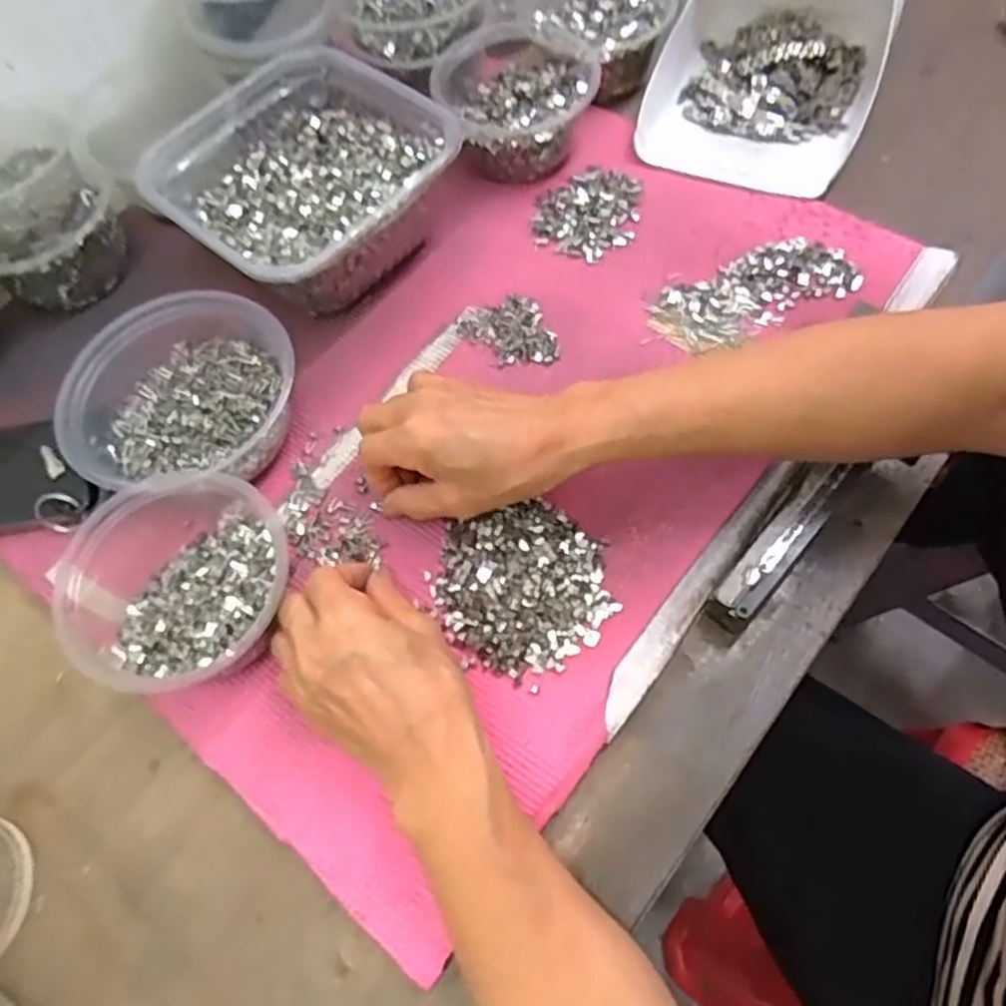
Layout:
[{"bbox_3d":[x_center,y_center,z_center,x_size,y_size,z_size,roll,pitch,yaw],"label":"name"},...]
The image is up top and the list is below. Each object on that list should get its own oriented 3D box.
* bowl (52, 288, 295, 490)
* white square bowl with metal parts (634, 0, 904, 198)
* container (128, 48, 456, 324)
[{"bbox_3d":[-0.200,-0.065,0.454,0.141,0.067,0.134,0,65,6],"label":"bowl"},{"bbox_3d":[0.190,-0.321,0.532,0.157,0.077,0.165,19,68,14],"label":"white square bowl with metal parts"},{"bbox_3d":[-0.140,-0.223,0.515,0.183,0.064,0.176,40,74,23],"label":"container"}]

